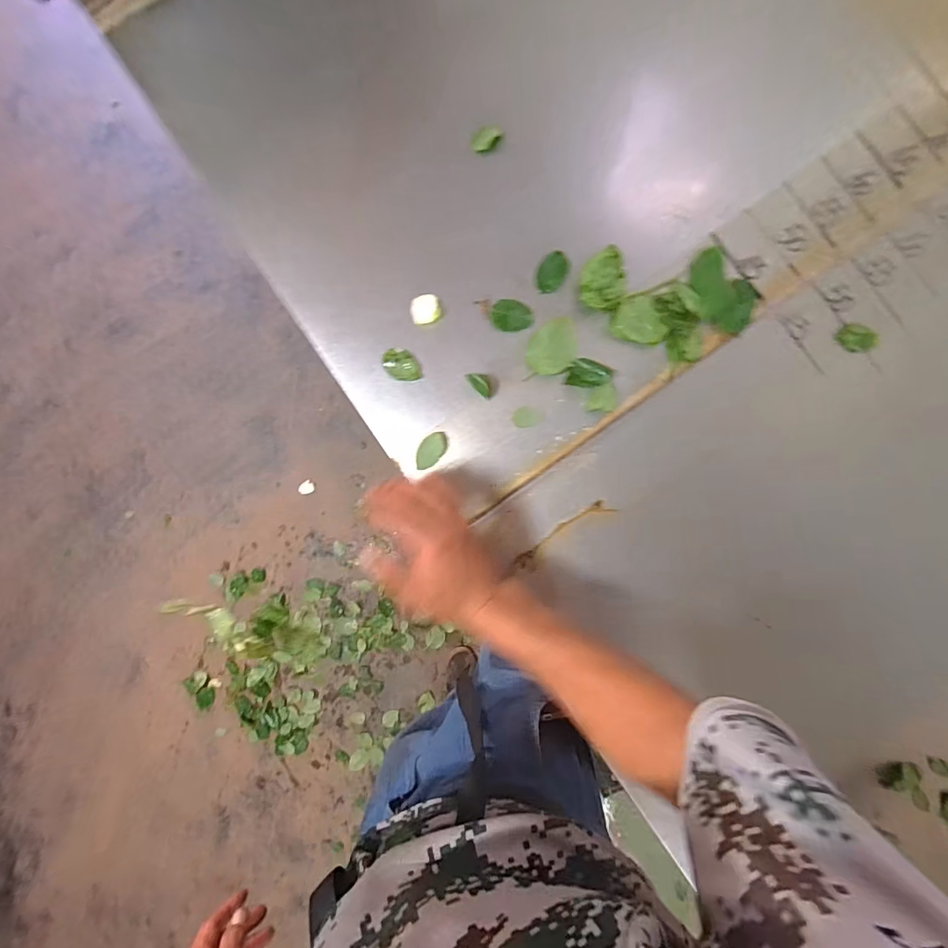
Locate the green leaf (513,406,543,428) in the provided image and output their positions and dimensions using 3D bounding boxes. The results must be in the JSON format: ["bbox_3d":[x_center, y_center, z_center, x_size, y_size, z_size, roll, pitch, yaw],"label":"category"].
[{"bbox_3d":[0.064,-0.068,0.545,0.033,0.005,0.024,-5,91,3],"label":"green leaf"}]

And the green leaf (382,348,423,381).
[{"bbox_3d":[-0.085,-0.130,0.547,0.050,0.010,0.033,42,92,1],"label":"green leaf"}]

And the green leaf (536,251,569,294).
[{"bbox_3d":[0.092,-0.238,0.543,0.032,0.004,0.050,33,93,-15],"label":"green leaf"}]

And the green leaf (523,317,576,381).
[{"bbox_3d":[0.088,-0.147,0.530,0.059,0.012,0.060,-8,91,3],"label":"green leaf"}]

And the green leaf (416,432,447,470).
[{"bbox_3d":[-0.051,-0.027,0.542,0.027,0.011,0.050,38,92,2],"label":"green leaf"}]

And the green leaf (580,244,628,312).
[{"bbox_3d":[0.151,-0.226,0.530,0.050,0.012,0.067,4,91,3],"label":"green leaf"}]

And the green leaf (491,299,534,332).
[{"bbox_3d":[0.045,-0.187,0.543,0.048,0.010,0.037,14,92,2],"label":"green leaf"}]

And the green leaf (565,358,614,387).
[{"bbox_3d":[0.134,-0.116,0.528,0.049,0.007,0.032,8,91,2],"label":"green leaf"}]

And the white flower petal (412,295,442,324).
[{"bbox_3d":[-0.057,-0.195,0.543,0.034,0.009,0.032,0,91,3],"label":"white flower petal"}]

